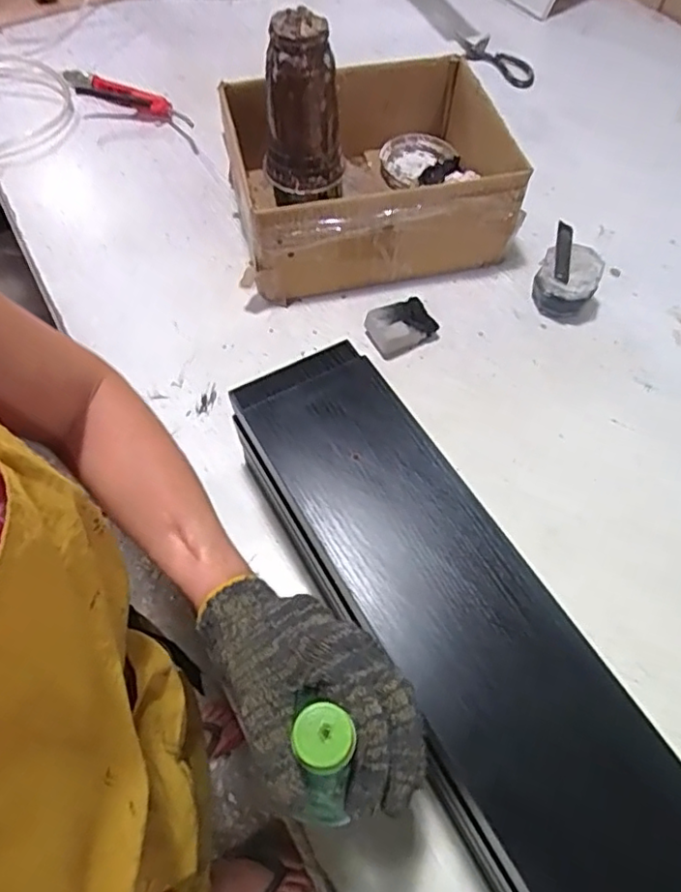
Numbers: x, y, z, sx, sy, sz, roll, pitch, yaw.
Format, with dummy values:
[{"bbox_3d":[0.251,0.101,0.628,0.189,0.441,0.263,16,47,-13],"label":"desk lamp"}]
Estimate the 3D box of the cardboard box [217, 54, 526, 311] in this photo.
[{"bbox_3d":[0.042,-0.343,0.752,0.345,0.121,0.288,-14,59,-8],"label":"cardboard box"}]

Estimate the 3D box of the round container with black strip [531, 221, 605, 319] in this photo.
[{"bbox_3d":[0.267,-0.202,0.701,0.066,0.063,0.104,21,60,12],"label":"round container with black strip"}]

